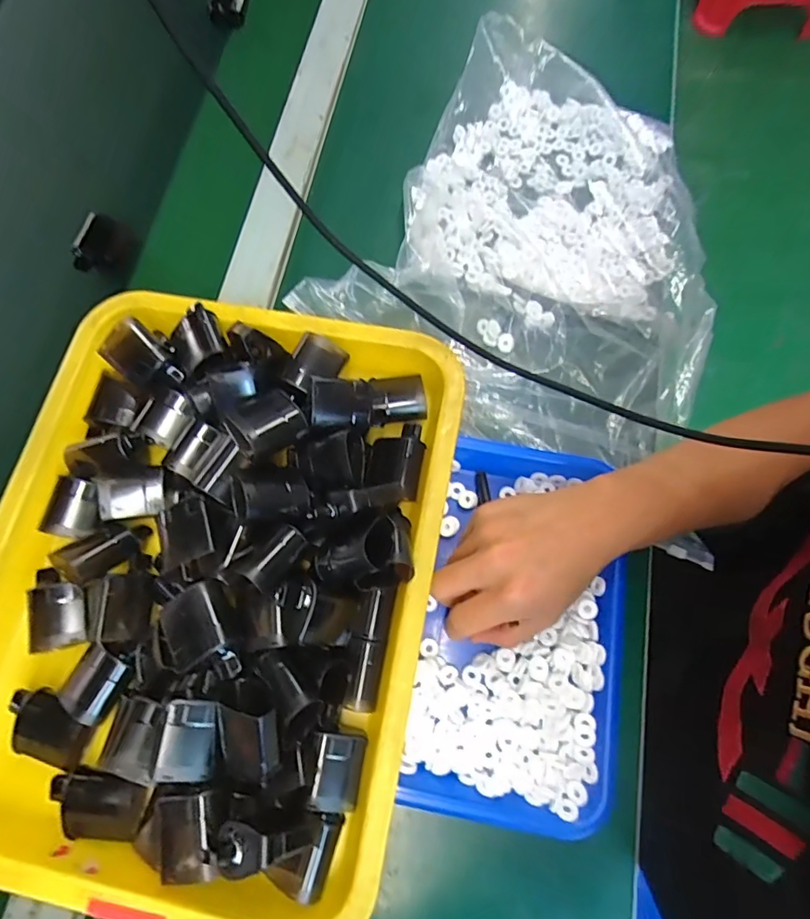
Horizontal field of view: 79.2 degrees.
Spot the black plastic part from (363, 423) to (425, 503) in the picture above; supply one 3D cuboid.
[{"bbox_3d":[-0.006,-0.002,0.351,0.038,0.020,0.053,11,74,4],"label":"black plastic part"}]

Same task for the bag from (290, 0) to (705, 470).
[{"bbox_3d":[0.136,-0.189,0.432,0.319,0.063,0.365,31,76,9],"label":"bag"}]

